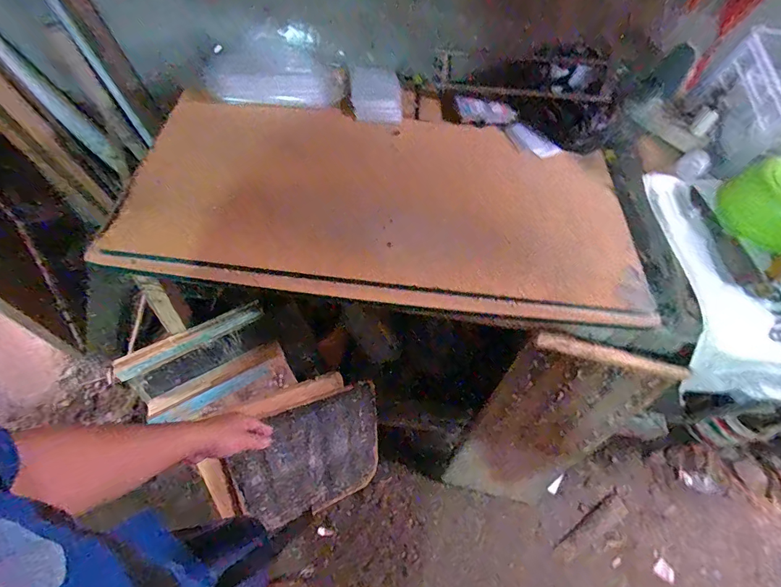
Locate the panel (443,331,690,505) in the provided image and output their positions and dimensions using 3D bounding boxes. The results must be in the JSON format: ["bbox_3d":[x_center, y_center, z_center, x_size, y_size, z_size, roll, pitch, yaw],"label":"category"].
[{"bbox_3d":[0.383,0.362,1.066,0.322,0.682,0.040,14,41,-1],"label":"panel"}]

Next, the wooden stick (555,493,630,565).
[{"bbox_3d":[0.647,0.756,1.335,0.292,0.031,0.063,-26,65,-19],"label":"wooden stick"}]

